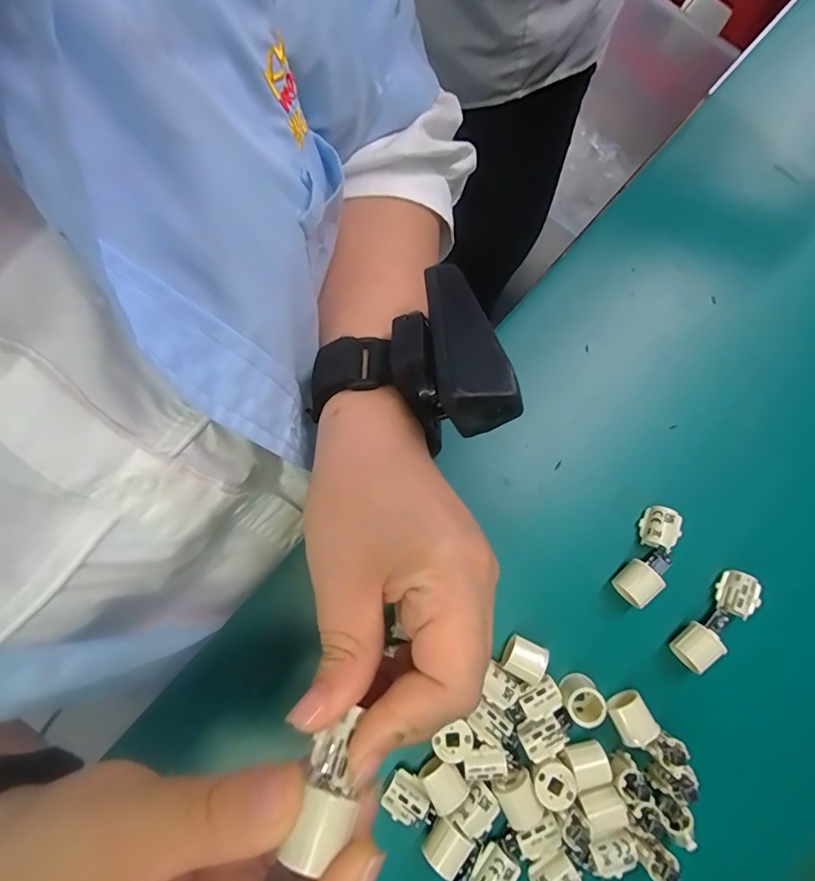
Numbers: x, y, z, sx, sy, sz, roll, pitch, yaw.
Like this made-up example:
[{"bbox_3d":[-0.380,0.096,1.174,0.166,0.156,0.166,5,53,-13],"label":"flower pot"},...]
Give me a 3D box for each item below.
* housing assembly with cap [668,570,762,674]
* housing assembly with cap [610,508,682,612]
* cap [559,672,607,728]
[{"bbox_3d":[0.167,0.096,0.251,0.059,0.017,0.019,-42,84,-10],"label":"housing assembly with cap"},{"bbox_3d":[0.135,0.065,0.260,0.023,0.017,0.055,31,79,3],"label":"housing assembly with cap"},{"bbox_3d":[0.090,0.135,0.244,0.018,0.018,0.022,-32,82,-8],"label":"cap"}]

